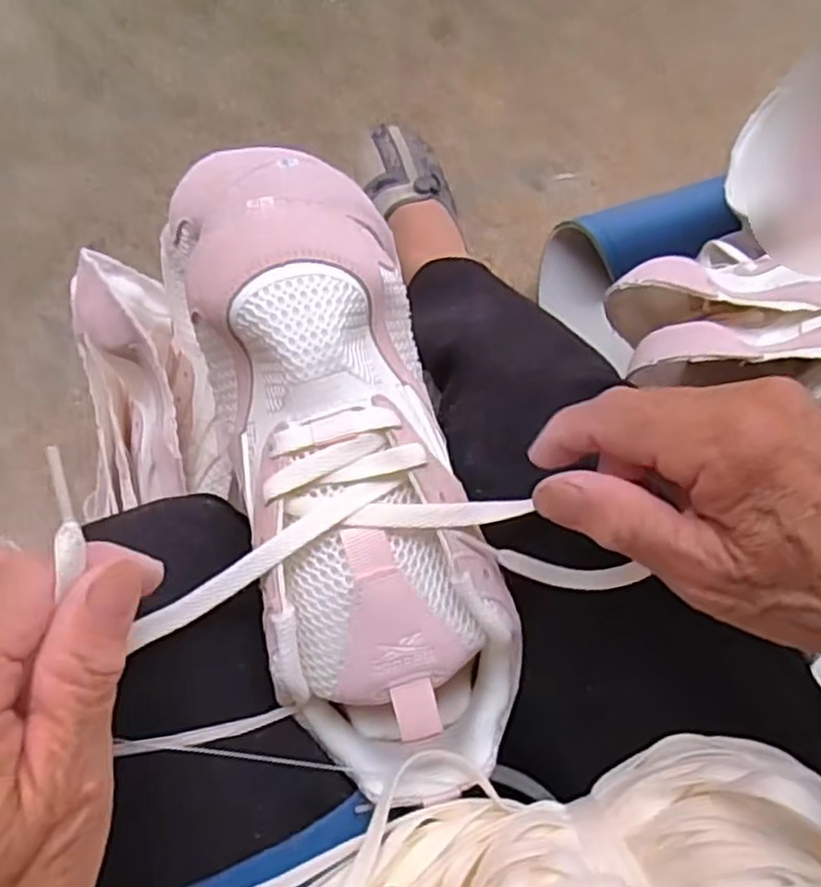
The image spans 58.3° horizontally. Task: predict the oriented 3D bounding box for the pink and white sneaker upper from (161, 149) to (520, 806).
[{"bbox_3d":[-0.025,0.007,0.284,0.085,0.058,0.258,-17,89,-5],"label":"pink and white sneaker upper"}]

